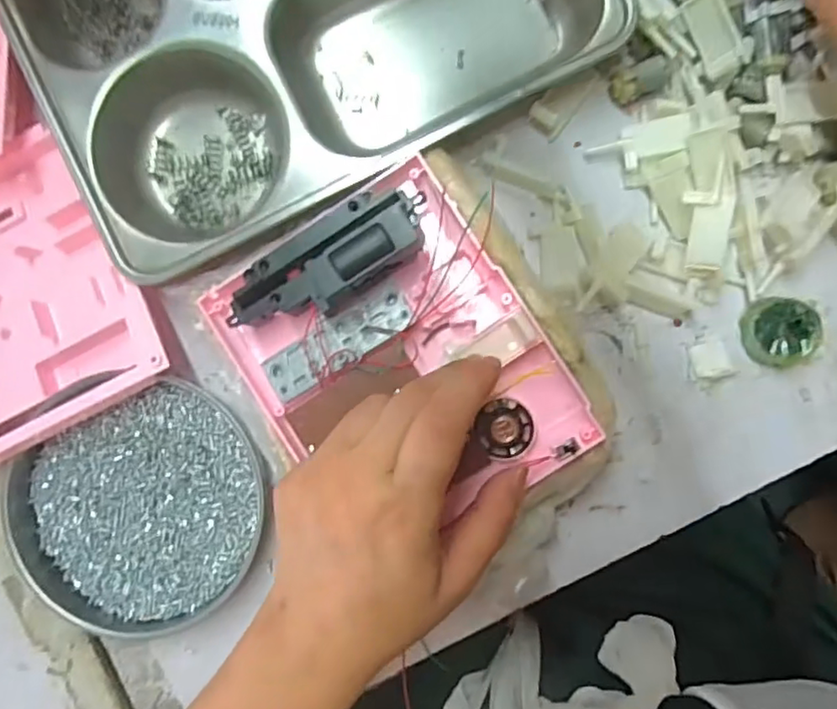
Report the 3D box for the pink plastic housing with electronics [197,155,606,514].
[{"bbox_3d":[-0.011,0.006,0.292,0.133,0.042,0.155,-31,88,4],"label":"pink plastic housing with electronics"}]

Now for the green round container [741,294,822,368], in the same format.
[{"bbox_3d":[0.182,-0.012,0.313,0.033,0.017,0.036,0,90,4],"label":"green round container"}]

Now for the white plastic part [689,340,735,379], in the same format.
[{"bbox_3d":[0.152,0.003,0.322,0.018,0.006,0.018,-11,89,4],"label":"white plastic part"}]

